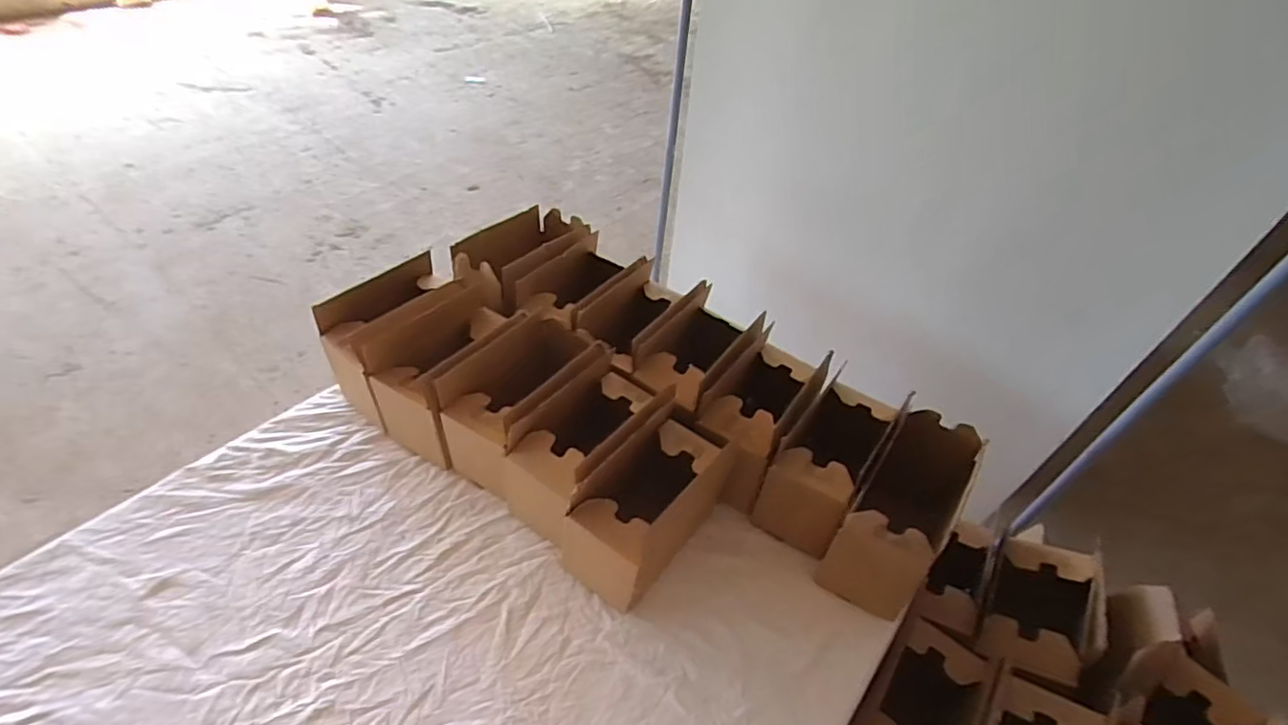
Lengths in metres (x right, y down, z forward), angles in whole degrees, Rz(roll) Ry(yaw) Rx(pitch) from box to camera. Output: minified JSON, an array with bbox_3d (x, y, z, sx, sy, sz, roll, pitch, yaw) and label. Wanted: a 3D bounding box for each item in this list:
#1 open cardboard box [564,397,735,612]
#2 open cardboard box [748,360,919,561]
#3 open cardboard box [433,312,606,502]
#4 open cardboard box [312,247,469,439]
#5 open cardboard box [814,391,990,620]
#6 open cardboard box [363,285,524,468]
[{"bbox_3d":[0.015,0.170,0.748,0.108,0.177,0.213,31,50,22],"label":"open cardboard box"},{"bbox_3d":[0.244,0.136,0.818,0.107,0.145,0.188,31,50,22],"label":"open cardboard box"},{"bbox_3d":[-0.156,0.060,0.835,0.131,0.191,0.198,30,49,21],"label":"open cardboard box"},{"bbox_3d":[-0.354,-0.032,0.900,0.109,0.183,0.187,33,50,23],"label":"open cardboard box"},{"bbox_3d":[0.317,0.182,0.758,0.106,0.163,0.202,30,49,21],"label":"open cardboard box"},{"bbox_3d":[-0.262,0.005,0.869,0.127,0.181,0.212,26,48,18],"label":"open cardboard box"}]

